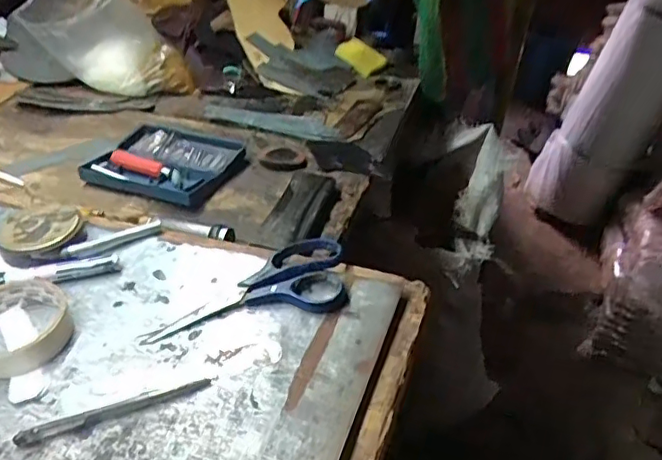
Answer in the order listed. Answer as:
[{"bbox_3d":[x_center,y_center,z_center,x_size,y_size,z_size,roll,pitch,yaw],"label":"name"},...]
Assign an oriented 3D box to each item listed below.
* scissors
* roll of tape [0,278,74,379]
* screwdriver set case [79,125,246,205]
[{"bbox_3d":[-0.071,0.048,0.494,0.171,0.020,0.084,-8,40,-15],"label":"scissors"},{"bbox_3d":[-0.254,0.077,0.470,0.084,0.021,0.090,3,38,-2],"label":"roll of tape"},{"bbox_3d":[-0.203,-0.084,0.716,0.146,0.021,0.137,16,40,14],"label":"screwdriver set case"}]

